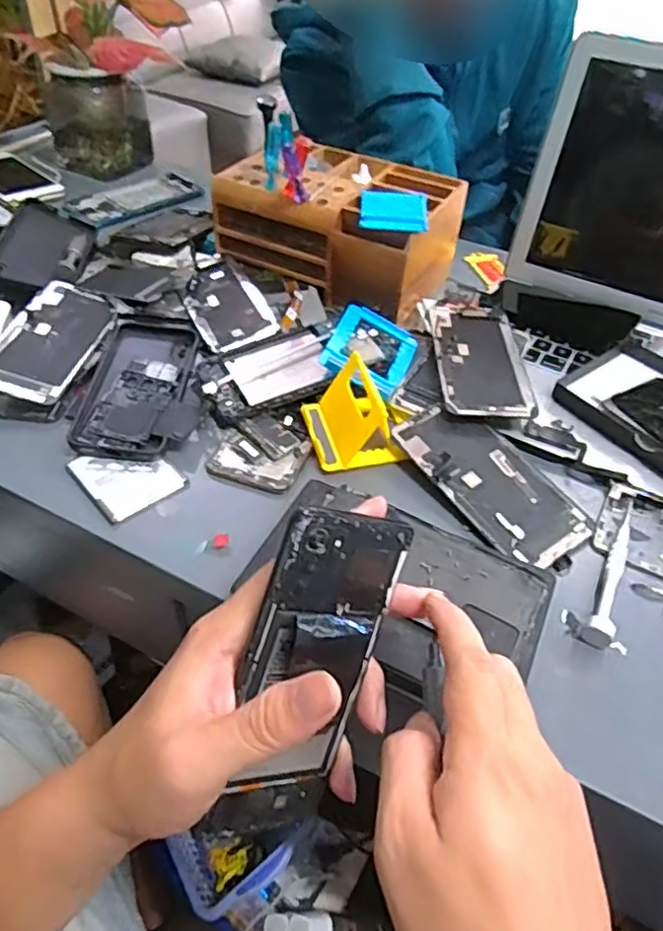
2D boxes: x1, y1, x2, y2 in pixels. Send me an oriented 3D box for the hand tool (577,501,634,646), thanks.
[{"bbox_3d":[0.189,0.067,0.422,0.017,0.015,0.126,21,48,17],"label":"hand tool"}]

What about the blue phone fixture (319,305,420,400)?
[{"bbox_3d":[0.034,-0.100,0.548,0.070,0.010,0.088,29,53,-3],"label":"blue phone fixture"}]

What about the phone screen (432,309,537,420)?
[{"bbox_3d":[0.130,-0.092,0.542,0.076,0.007,0.144,4,47,-2],"label":"phone screen"}]

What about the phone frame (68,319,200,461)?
[{"bbox_3d":[-0.159,-0.069,0.523,0.076,0.016,0.161,4,46,1],"label":"phone frame"}]

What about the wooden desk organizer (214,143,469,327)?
[{"bbox_3d":[0.010,-0.244,0.630,0.214,0.084,0.148,27,50,22],"label":"wooden desk organizer"}]

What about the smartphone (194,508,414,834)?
[{"bbox_3d":[-0.010,0.099,0.288,0.070,0.157,0.008,13,8,-39],"label":"smartphone"}]

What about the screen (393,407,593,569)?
[{"bbox_3d":[0.117,0.008,0.466,0.074,0.008,0.149,-29,60,-22],"label":"screen"}]

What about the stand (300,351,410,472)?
[{"bbox_3d":[0.021,-0.041,0.486,0.075,0.052,0.071,-11,47,-13],"label":"stand"}]

